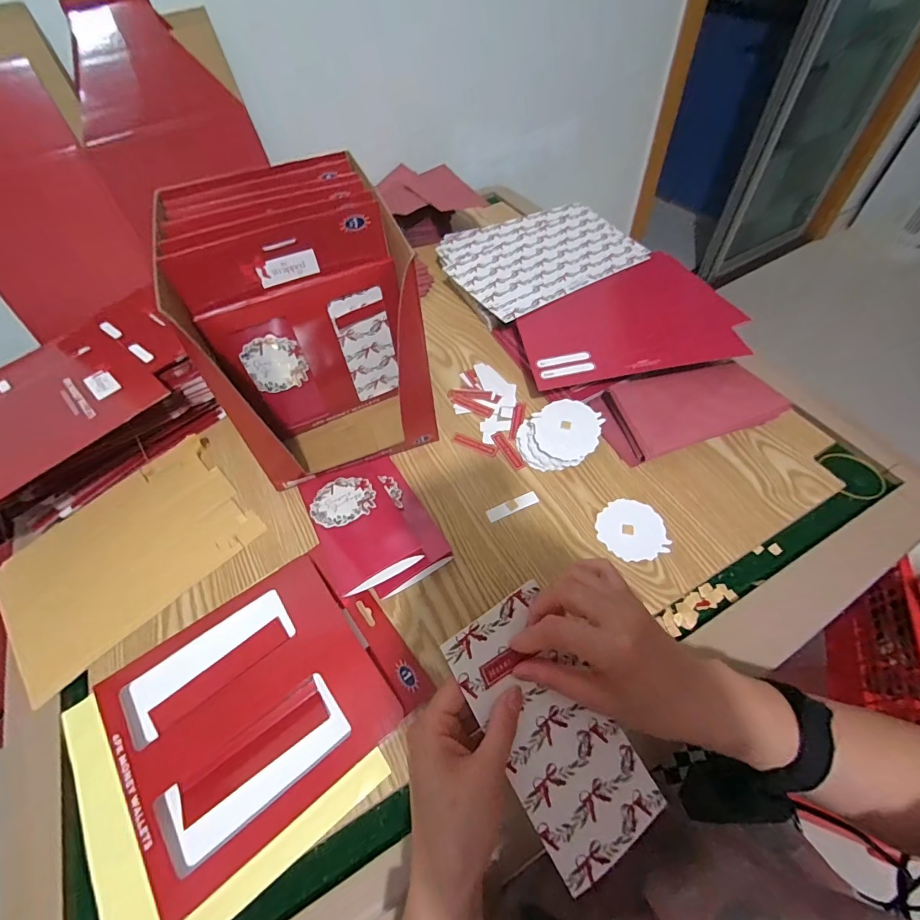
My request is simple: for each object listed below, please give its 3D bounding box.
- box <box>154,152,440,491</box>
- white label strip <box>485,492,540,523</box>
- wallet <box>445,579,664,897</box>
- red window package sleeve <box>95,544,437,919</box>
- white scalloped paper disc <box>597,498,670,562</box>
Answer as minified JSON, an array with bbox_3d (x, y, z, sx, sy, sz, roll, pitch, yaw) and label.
[{"bbox_3d":[-0.160,-0.142,0.485,0.199,0.238,0.227,-18,55,-8],"label":"box"},{"bbox_3d":[0.058,0.051,0.478,0.058,0.004,0.015,-22,68,-9],"label":"white label strip"},{"bbox_3d":[0.061,0.175,0.289,0.081,0.008,0.164,-27,81,-23],"label":"wallet"},{"bbox_3d":[-0.167,0.195,0.377,0.225,0.016,0.189,-34,59,-19],"label":"red window package sleeve"},{"bbox_3d":[0.178,0.071,0.453,0.067,0.004,0.068,-2,56,3],"label":"white scalloped paper disc"}]

